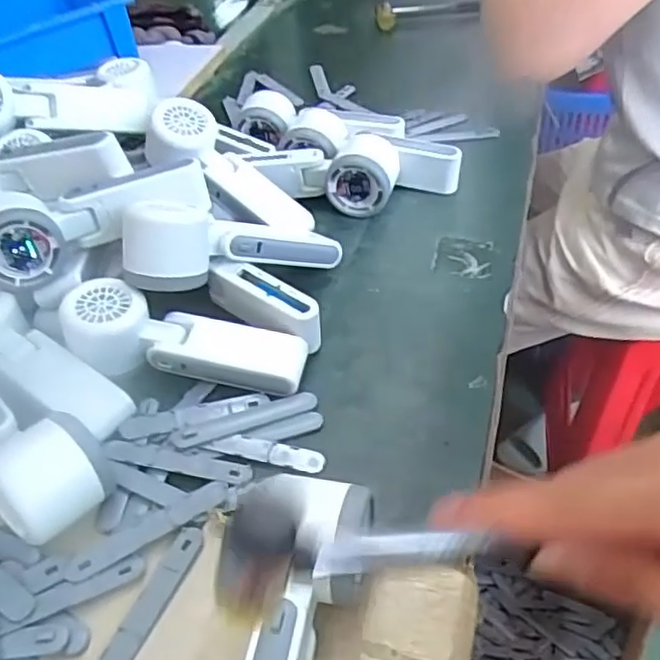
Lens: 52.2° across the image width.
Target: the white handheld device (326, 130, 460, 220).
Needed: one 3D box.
[{"bbox_3d":[0.059,-0.144,0.616,0.113,0.050,0.076,10,44,11],"label":"white handheld device"}]

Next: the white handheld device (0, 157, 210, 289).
[{"bbox_3d":[-0.176,-0.087,0.503,0.169,0.054,0.060,-25,45,-18],"label":"white handheld device"}]

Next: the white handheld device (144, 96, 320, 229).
[{"bbox_3d":[-0.089,-0.136,0.590,0.171,0.045,0.061,38,51,1],"label":"white handheld device"}]

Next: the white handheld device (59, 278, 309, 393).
[{"bbox_3d":[-0.101,0.005,0.467,0.166,0.048,0.057,5,43,6],"label":"white handheld device"}]

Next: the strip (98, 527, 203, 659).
[{"bbox_3d":[-0.096,0.146,0.352,0.016,0.004,0.094,17,51,19],"label":"strip"}]

